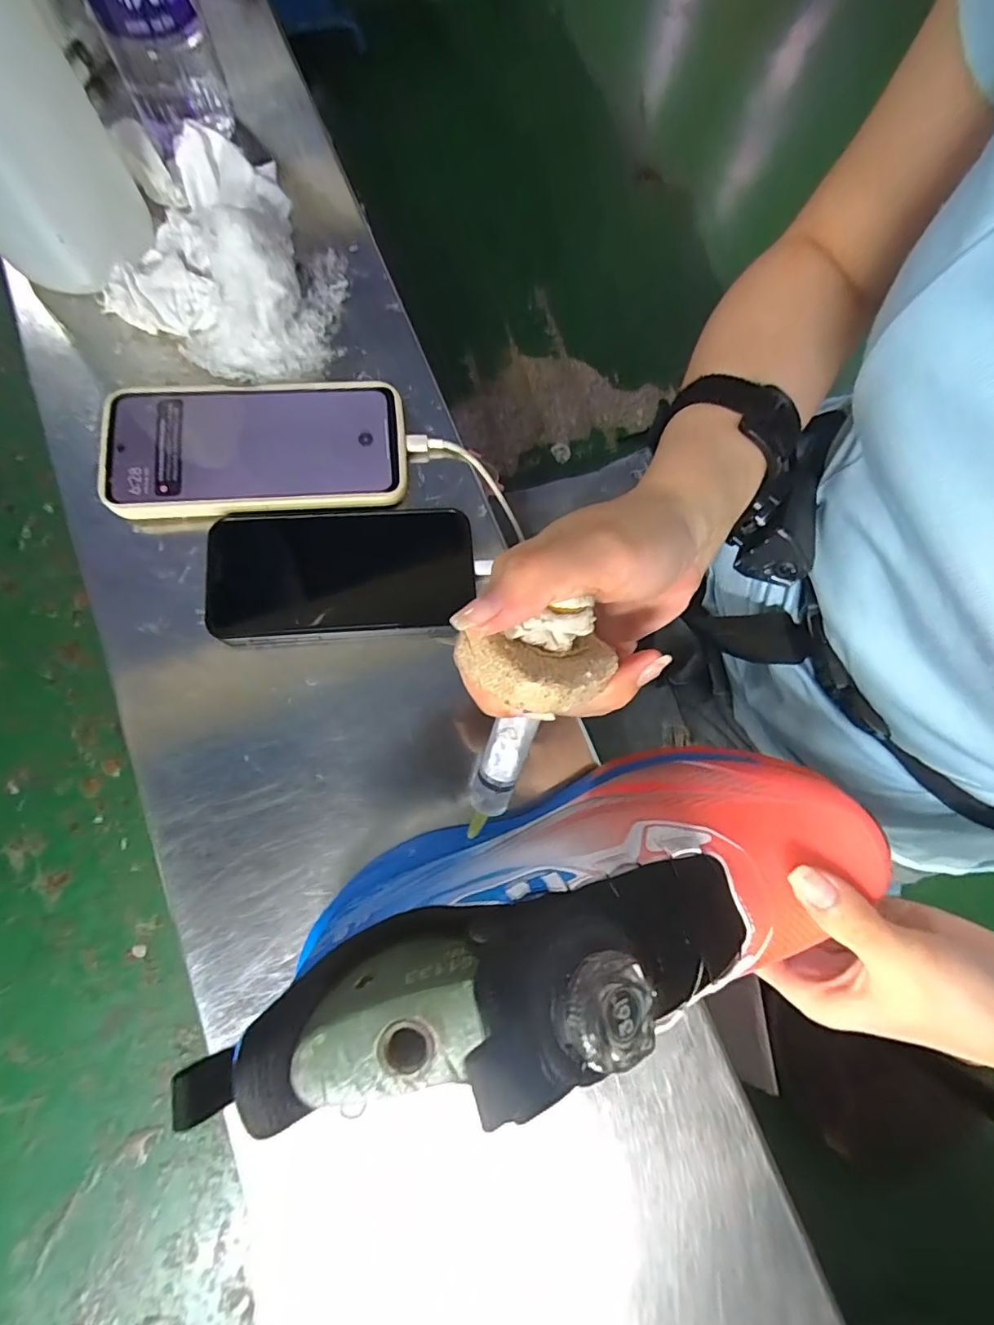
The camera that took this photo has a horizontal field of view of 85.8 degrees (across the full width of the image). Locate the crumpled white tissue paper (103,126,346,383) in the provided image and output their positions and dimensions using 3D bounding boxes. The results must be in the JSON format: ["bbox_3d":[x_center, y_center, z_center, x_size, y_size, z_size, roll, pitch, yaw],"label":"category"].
[{"bbox_3d":[-0.163,-0.254,0.328,0.125,0.050,0.136,16,78,2],"label":"crumpled white tissue paper"}]

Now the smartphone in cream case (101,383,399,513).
[{"bbox_3d":[-0.142,-0.129,0.318,0.169,0.017,0.083,-5,78,-2],"label":"smartphone in cream case"}]

